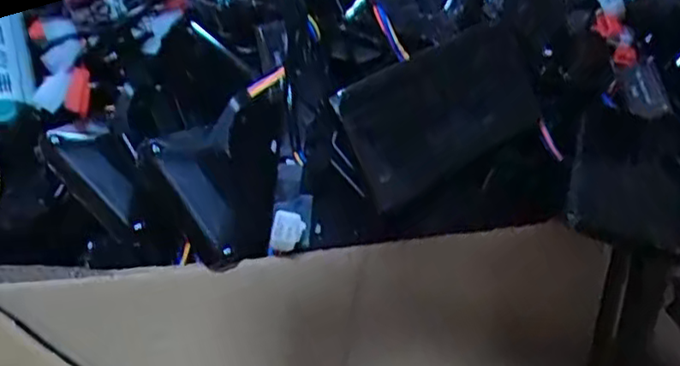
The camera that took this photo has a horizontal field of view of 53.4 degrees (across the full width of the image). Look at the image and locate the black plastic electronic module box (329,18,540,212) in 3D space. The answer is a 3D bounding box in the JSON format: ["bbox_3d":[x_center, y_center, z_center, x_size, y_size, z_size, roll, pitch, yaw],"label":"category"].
[{"bbox_3d":[0.074,-0.054,0.486,0.162,0.085,0.012,-28,7,-26],"label":"black plastic electronic module box"}]

